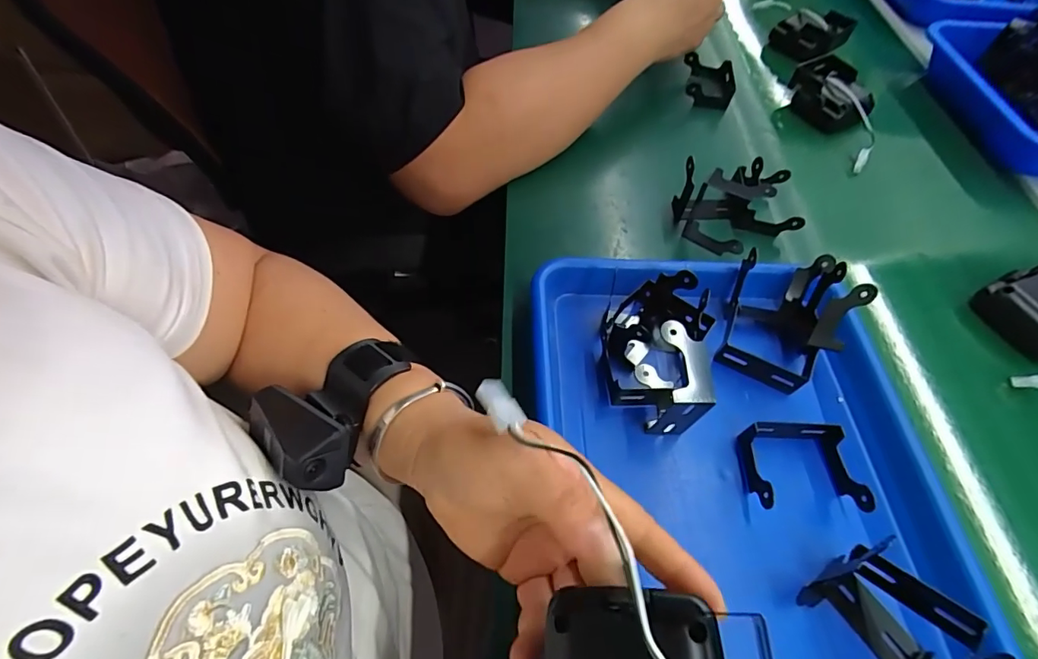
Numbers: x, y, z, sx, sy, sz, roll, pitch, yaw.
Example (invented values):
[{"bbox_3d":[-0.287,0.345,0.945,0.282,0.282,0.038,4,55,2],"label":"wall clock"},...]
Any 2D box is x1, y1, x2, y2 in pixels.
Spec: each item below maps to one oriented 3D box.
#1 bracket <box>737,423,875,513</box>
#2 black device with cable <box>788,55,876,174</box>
[{"bbox_3d":[0.181,0.090,0.316,0.067,0.025,0.053,4,56,-1],"label":"bracket"},{"bbox_3d":[0.362,-0.241,0.547,0.075,0.048,0.139,-18,59,-15],"label":"black device with cable"}]

